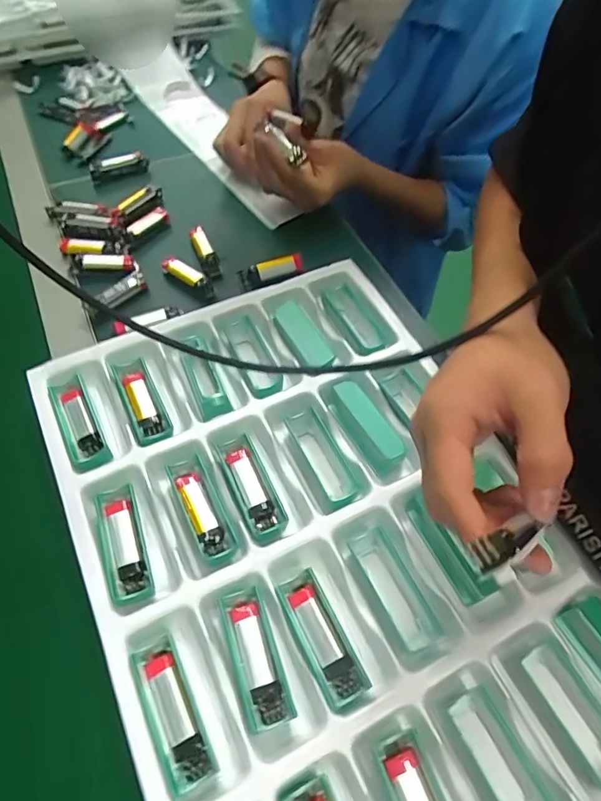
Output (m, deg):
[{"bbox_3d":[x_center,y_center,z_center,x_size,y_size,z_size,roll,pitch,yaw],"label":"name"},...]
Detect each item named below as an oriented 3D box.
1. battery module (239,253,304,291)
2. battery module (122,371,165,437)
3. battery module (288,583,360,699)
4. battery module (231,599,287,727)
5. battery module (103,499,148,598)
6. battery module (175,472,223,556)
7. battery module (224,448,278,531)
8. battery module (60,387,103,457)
[{"bbox_3d":[-0.029,-0.133,0.509,0.068,0.019,0.013,-20,59,-15],"label":"battery module"},{"bbox_3d":[-0.131,0.003,0.413,0.018,0.011,0.061,-21,60,-16],"label":"battery module"},{"bbox_3d":[0.014,0.151,0.318,0.019,0.008,0.068,-22,60,-16],"label":"battery module"},{"bbox_3d":[-0.027,0.163,0.314,0.018,0.011,0.070,-15,58,-12],"label":"battery module"},{"bbox_3d":[-0.122,0.102,0.350,0.018,0.012,0.064,-17,59,-13],"label":"battery module"},{"bbox_3d":[-0.074,0.080,0.364,0.018,0.013,0.066,-23,60,-17],"label":"battery module"},{"bbox_3d":[-0.037,0.066,0.375,0.018,0.011,0.063,-22,69,-12],"label":"battery module"},{"bbox_3d":[-0.176,0.017,0.400,0.017,0.012,0.062,-24,60,-17],"label":"battery module"}]

